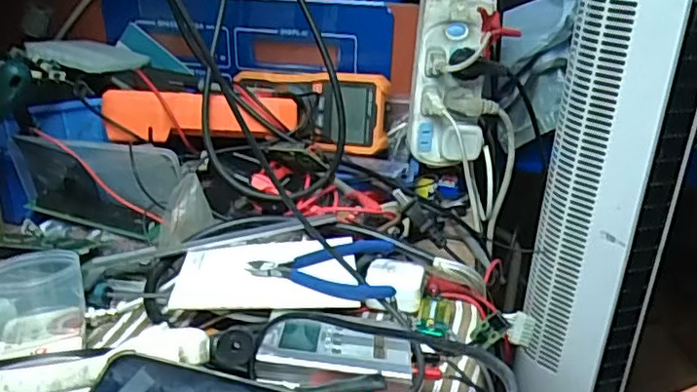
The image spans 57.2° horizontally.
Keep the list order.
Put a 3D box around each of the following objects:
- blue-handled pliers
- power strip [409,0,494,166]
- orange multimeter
[{"bbox_3d":[-0.022,0.053,0.510,0.115,0.011,0.081,4,24,1],"label":"blue-handled pliers"},{"bbox_3d":[0.108,-0.118,0.673,0.081,0.177,0.052,6,24,5],"label":"power strip"},{"bbox_3d":[-0.044,-0.095,0.700,0.173,0.077,0.050,8,24,10],"label":"orange multimeter"}]

